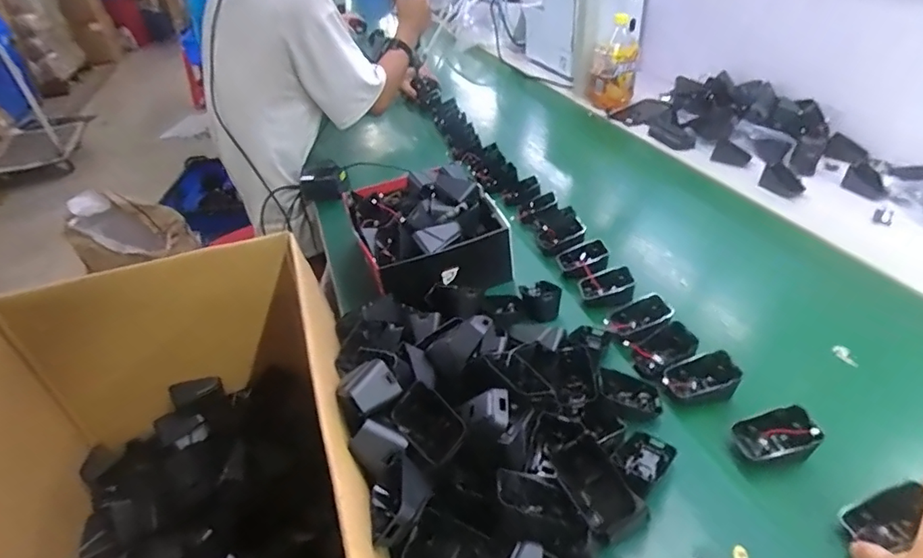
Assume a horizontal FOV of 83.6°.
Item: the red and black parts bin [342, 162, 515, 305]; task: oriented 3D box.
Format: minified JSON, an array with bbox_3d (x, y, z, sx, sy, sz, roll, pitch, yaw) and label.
[{"bbox_3d":[-0.057,-0.085,0.773,0.197,0.082,0.252,-14,35,-16],"label":"red and black parts bin"}]

